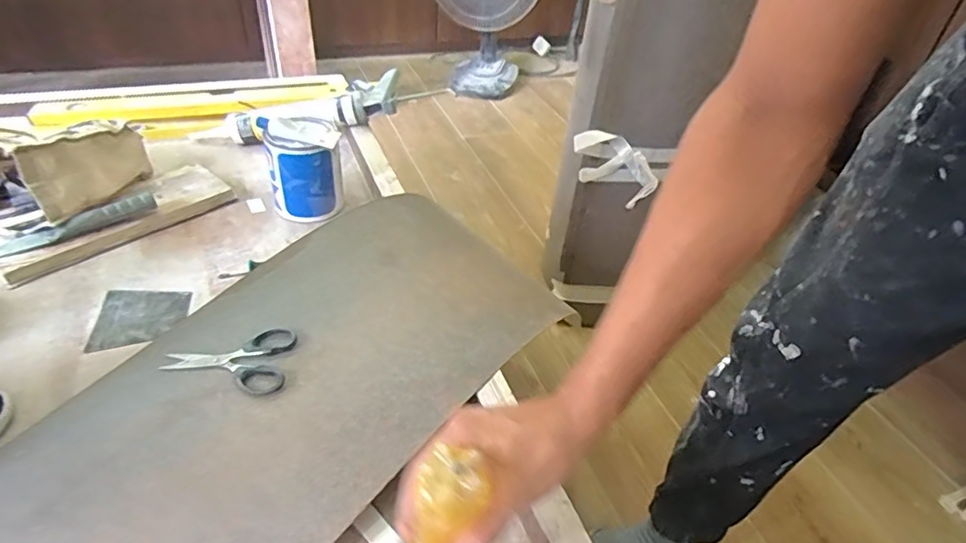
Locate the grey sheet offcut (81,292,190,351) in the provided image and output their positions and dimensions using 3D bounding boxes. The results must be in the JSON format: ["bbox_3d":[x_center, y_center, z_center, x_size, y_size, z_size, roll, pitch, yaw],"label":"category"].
[{"bbox_3d":[-0.389,0.052,0.645,0.092,0.012,0.084,-6,42,-15],"label":"grey sheet offcut"}]

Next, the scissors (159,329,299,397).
[{"bbox_3d":[-0.250,0.085,0.556,0.117,0.011,0.073,4,40,-3],"label":"scissors"}]

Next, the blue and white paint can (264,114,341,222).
[{"bbox_3d":[-0.251,-0.151,0.792,0.095,0.130,0.094,4,40,-3],"label":"blue and white paint can"}]

